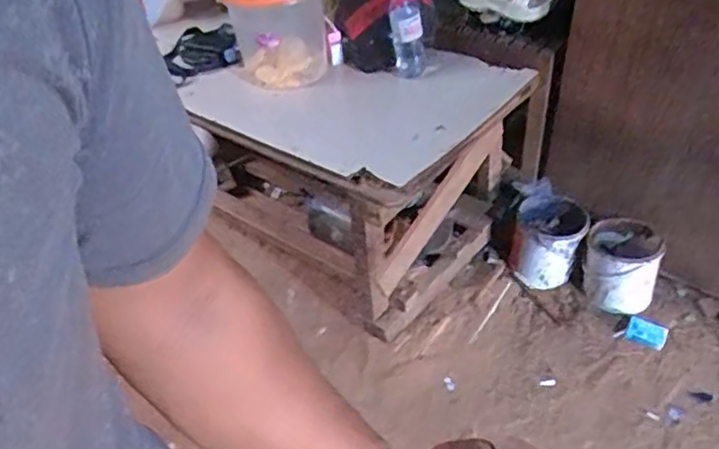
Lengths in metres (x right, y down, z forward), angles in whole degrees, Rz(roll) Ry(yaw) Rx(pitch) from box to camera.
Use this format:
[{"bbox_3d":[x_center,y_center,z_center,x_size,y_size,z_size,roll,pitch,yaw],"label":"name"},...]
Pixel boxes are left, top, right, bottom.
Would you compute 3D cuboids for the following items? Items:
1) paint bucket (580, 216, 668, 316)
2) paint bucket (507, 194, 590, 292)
[{"bbox_3d":[0.698,0.115,1.756,0.190,0.196,0.178,17,45,21],"label":"paint bucket"},{"bbox_3d":[0.531,0.052,1.854,0.184,0.206,0.194,-2,41,1],"label":"paint bucket"}]

